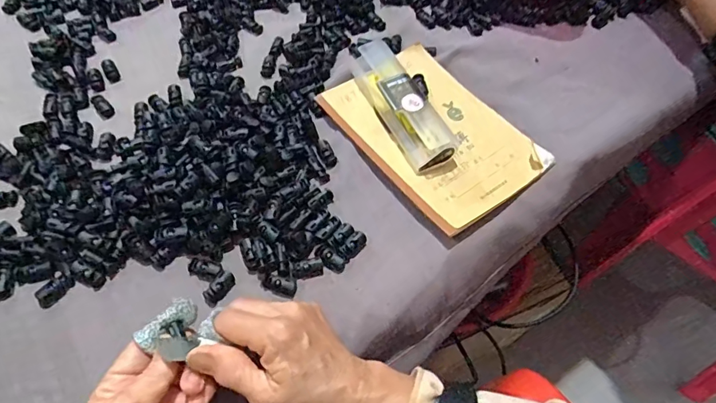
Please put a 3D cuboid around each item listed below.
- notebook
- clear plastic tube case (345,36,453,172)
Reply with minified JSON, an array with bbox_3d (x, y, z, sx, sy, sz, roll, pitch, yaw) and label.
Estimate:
[{"bbox_3d":[0.074,-0.073,0.466,0.141,0.012,0.205,-32,65,-20],"label":"notebook"},{"bbox_3d":[0.042,-0.101,0.463,0.040,0.034,0.156,-21,62,-14],"label":"clear plastic tube case"}]

